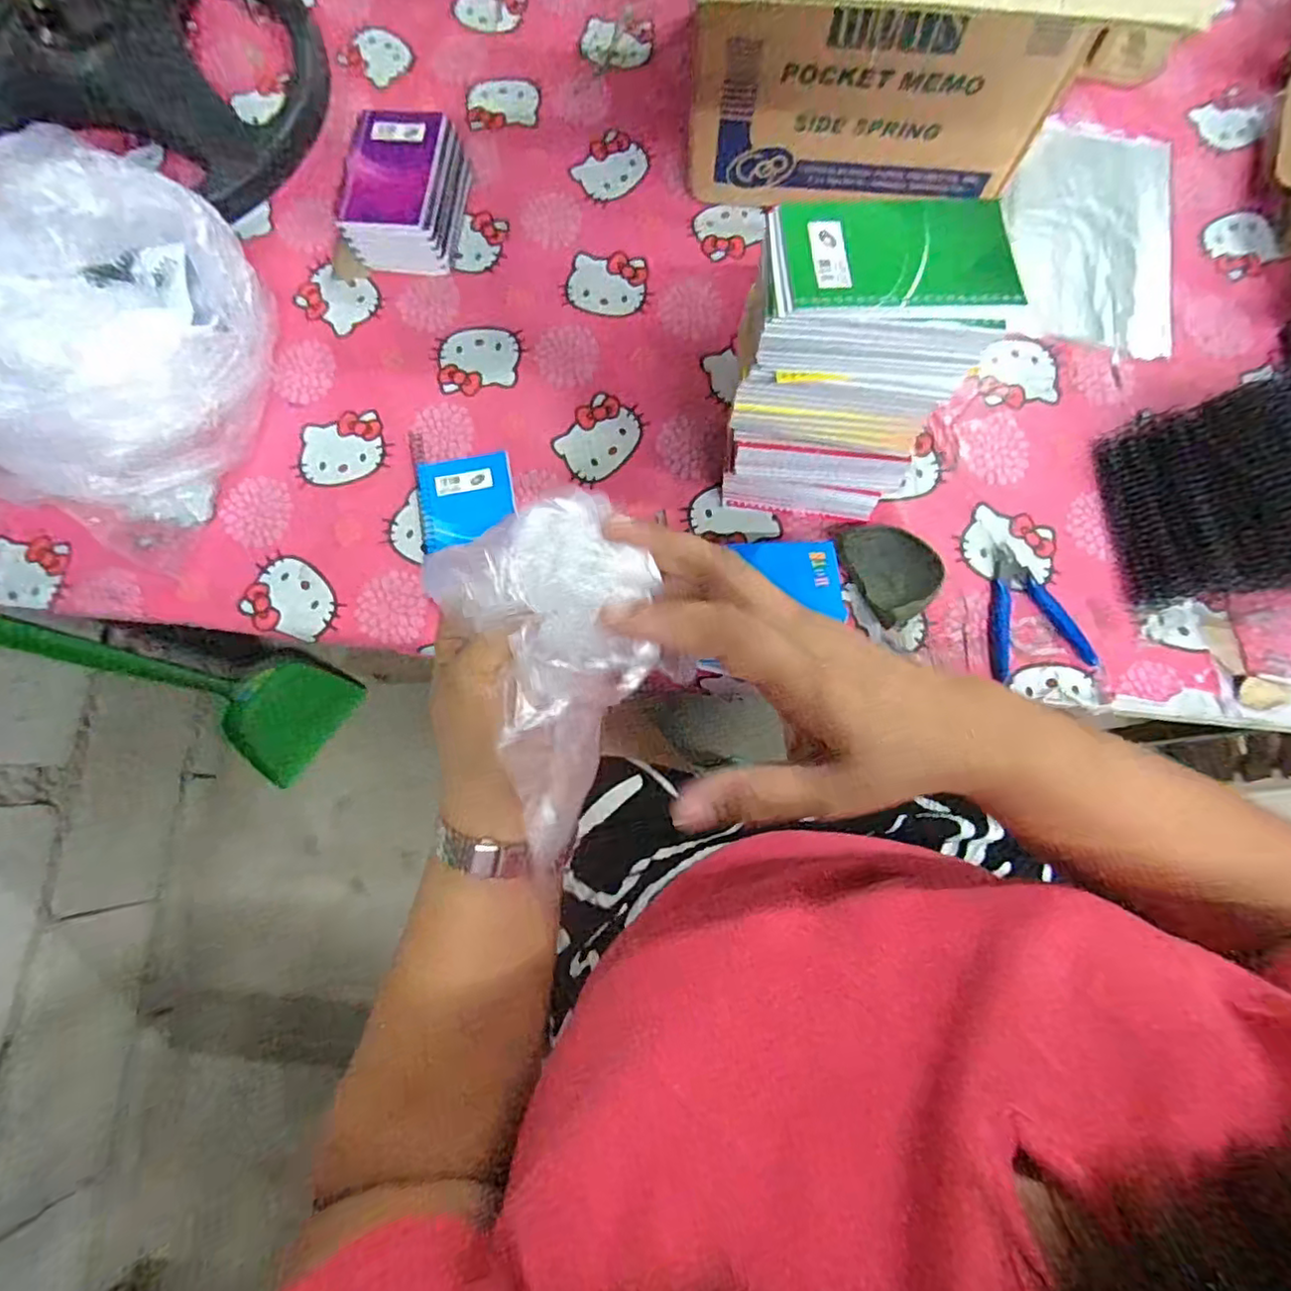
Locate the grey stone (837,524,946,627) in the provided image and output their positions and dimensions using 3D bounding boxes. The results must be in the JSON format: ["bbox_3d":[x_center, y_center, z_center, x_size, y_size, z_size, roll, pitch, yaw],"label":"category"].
[{"bbox_3d":[0.214,-0.068,0.544,0.063,0.027,0.090,-26,79,-4],"label":"grey stone"}]

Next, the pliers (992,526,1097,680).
[{"bbox_3d":[0.327,-0.037,0.542,0.083,0.009,0.123,-11,79,-1],"label":"pliers"}]

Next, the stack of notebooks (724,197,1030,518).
[{"bbox_3d":[0.141,-0.189,0.462,0.144,0.234,0.099,6,79,2],"label":"stack of notebooks"}]

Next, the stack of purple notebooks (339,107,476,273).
[{"bbox_3d":[-0.234,-0.439,0.612,0.098,0.058,0.140,8,79,2],"label":"stack of purple notebooks"}]

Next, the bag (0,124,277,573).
[{"bbox_3d":[-0.466,-0.252,0.519,0.243,0.168,0.273,25,80,6],"label":"bag"}]

